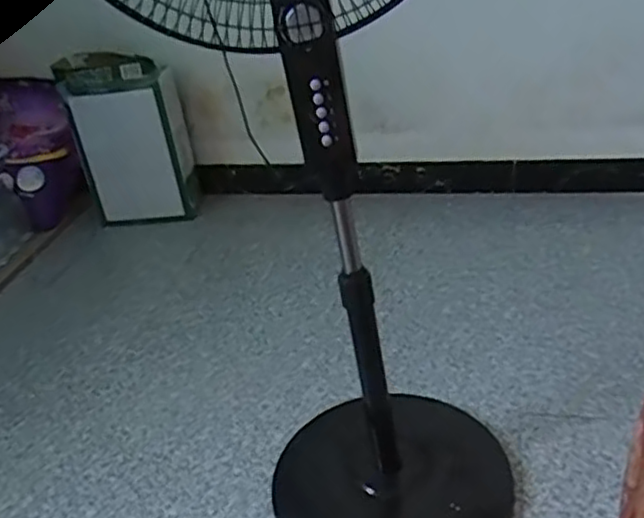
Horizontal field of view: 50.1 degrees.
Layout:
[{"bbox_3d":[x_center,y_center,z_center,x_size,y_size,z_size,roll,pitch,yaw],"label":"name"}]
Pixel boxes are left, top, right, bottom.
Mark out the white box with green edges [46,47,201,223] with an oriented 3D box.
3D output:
[{"bbox_3d":[-0.487,-0.304,1.796,0.266,0.440,0.156,-4,33,6],"label":"white box with green edges"}]

